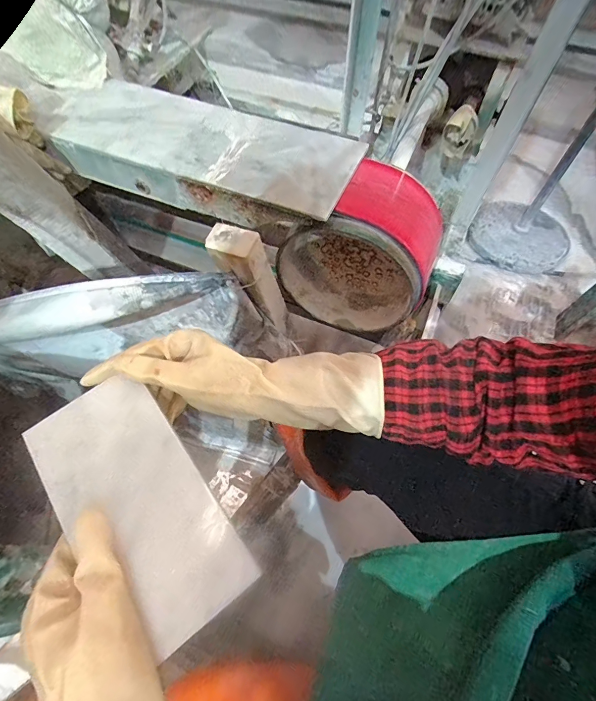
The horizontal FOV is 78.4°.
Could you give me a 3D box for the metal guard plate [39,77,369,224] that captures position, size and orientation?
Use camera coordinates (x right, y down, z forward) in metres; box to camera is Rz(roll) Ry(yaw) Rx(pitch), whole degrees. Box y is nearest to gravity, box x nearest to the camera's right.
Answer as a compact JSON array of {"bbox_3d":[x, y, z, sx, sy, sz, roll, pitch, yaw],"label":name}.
[{"bbox_3d":[-0.169,-0.355,0.651,0.539,0.063,0.206,22,64,11],"label":"metal guard plate"}]

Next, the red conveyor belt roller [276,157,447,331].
[{"bbox_3d":[0.112,-0.185,0.700,0.262,0.270,0.168,18,63,10],"label":"red conveyor belt roller"}]

